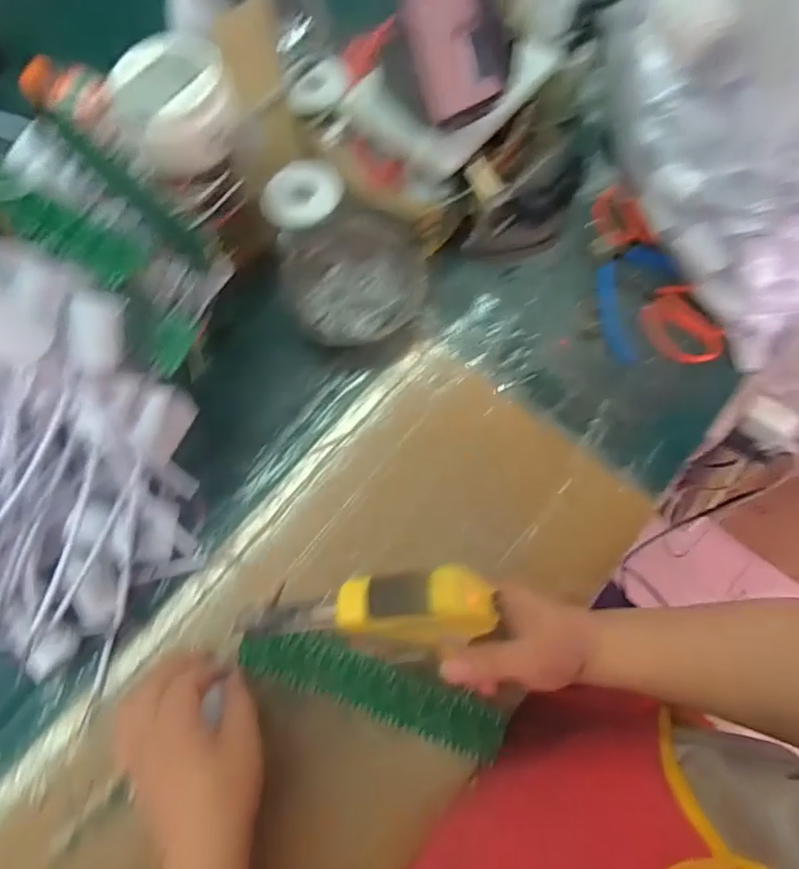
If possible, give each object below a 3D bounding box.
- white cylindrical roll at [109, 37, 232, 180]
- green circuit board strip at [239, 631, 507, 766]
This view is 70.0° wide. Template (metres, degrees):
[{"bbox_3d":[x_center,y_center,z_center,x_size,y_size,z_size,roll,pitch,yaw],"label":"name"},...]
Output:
[{"bbox_3d":[-0.163,-0.242,0.418,0.077,0.048,0.079,0,70,0],"label":"white cylindrical roll"},{"bbox_3d":[-0.020,0.184,0.420,0.197,0.007,0.040,19,81,7],"label":"green circuit board strip"}]

